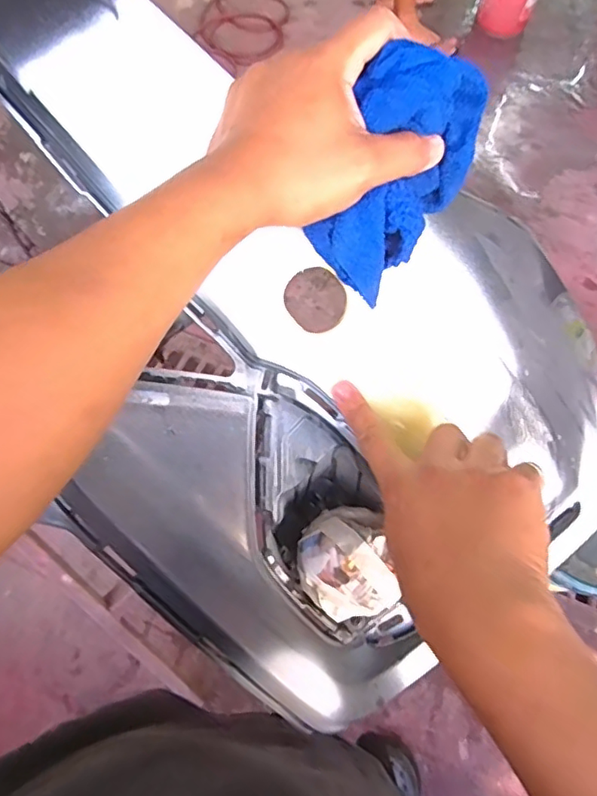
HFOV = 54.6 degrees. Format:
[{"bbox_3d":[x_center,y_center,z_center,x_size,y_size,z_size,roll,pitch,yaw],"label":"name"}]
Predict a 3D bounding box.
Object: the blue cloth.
[{"bbox_3d":[0.061,-0.142,0.357,0.063,0.105,0.121,37,68,14],"label":"blue cloth"}]

